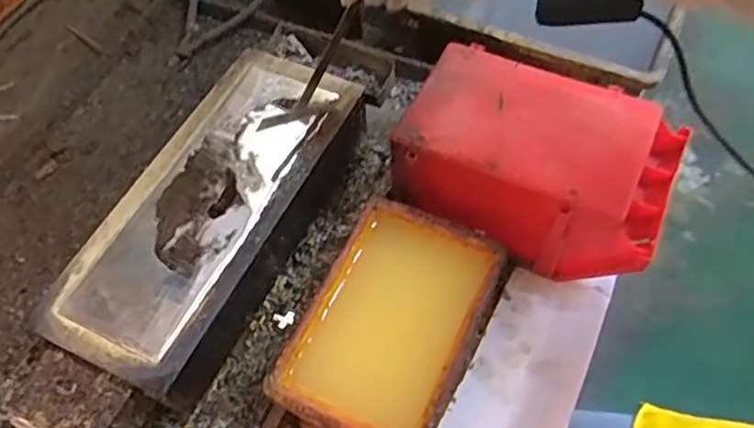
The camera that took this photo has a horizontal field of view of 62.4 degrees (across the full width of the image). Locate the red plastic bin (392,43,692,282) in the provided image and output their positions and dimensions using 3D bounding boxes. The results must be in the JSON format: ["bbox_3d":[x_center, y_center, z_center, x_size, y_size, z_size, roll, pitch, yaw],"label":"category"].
[{"bbox_3d":[0.147,-0.044,0.576,0.235,0.119,0.144,21,61,15],"label":"red plastic bin"}]

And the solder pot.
[{"bbox_3d":[-0.141,0.002,0.585,0.149,0.088,0.340,21,61,15],"label":"solder pot"}]

